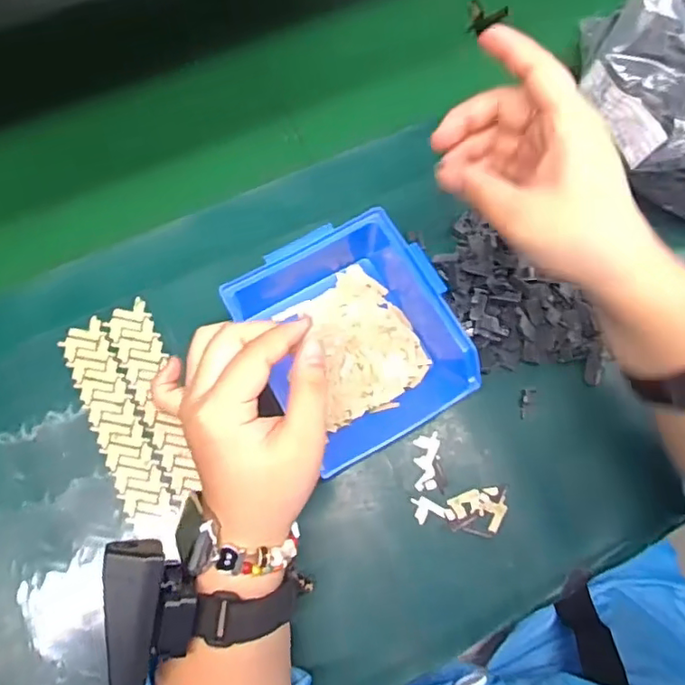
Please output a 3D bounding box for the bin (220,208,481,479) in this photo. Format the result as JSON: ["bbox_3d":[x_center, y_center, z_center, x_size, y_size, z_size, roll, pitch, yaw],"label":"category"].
[{"bbox_3d":[0.008,-0.005,0.397,0.118,0.066,0.144,-30,76,-9],"label":"bin"}]

